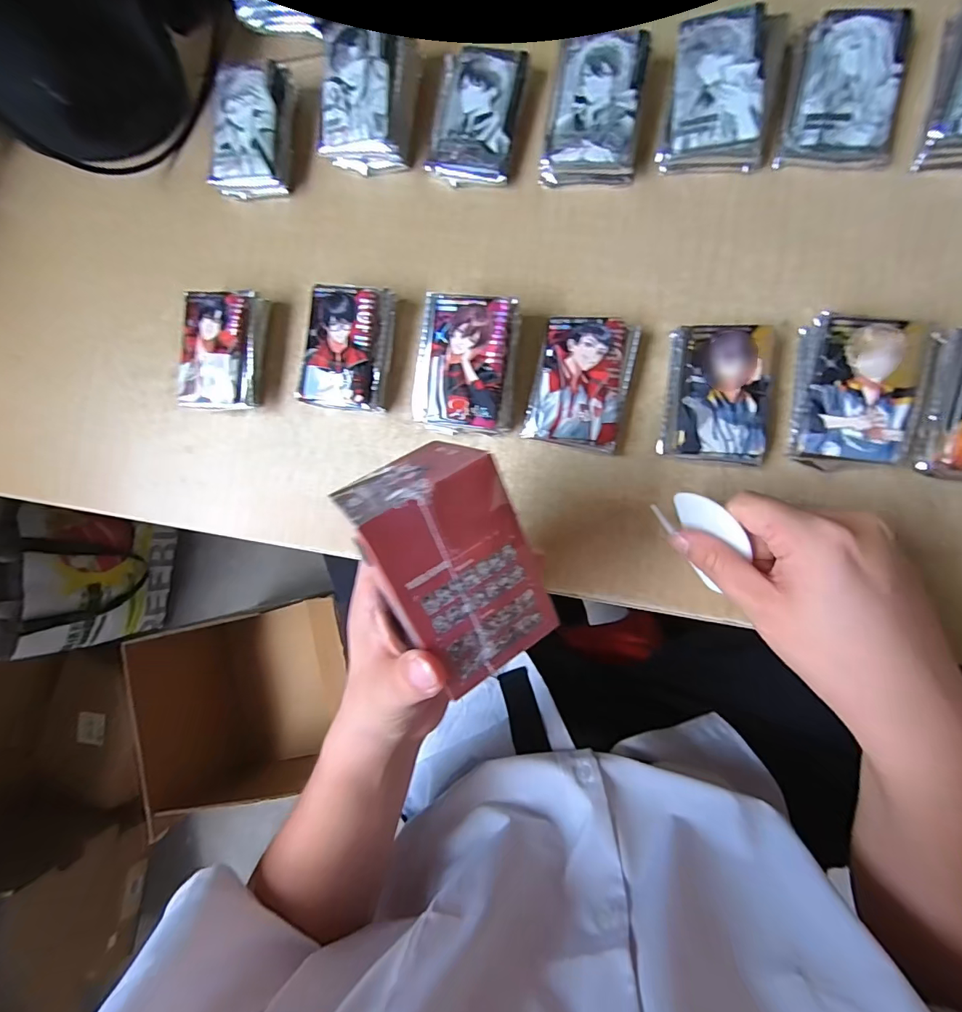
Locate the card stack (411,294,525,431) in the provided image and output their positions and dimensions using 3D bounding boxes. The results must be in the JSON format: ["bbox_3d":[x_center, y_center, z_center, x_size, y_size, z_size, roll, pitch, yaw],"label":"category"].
[{"bbox_3d":[-0.011,-0.099,0.328,0.070,0.043,0.089,9,90,9],"label":"card stack"}]

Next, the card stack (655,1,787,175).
[{"bbox_3d":[0.162,-0.281,0.312,0.067,0.028,0.089,6,90,9],"label":"card stack"}]

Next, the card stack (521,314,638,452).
[{"bbox_3d":[0.071,-0.086,0.325,0.065,0.021,0.089,13,91,9],"label":"card stack"}]

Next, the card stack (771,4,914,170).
[{"bbox_3d":[0.239,-0.275,0.302,0.067,0.017,0.092,6,90,9],"label":"card stack"}]

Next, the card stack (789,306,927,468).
[{"bbox_3d":[0.234,-0.071,0.289,0.058,0.033,0.090,8,90,9],"label":"card stack"}]

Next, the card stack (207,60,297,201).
[{"bbox_3d":[-0.182,-0.300,0.370,0.059,0.031,0.091,12,91,9],"label":"card stack"}]

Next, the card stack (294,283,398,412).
[{"bbox_3d":[-0.103,-0.119,0.350,0.064,0.030,0.089,10,90,9],"label":"card stack"}]

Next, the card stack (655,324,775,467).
[{"bbox_3d":[0.157,-0.074,0.309,0.062,0.022,0.087,7,90,9],"label":"card stack"}]

